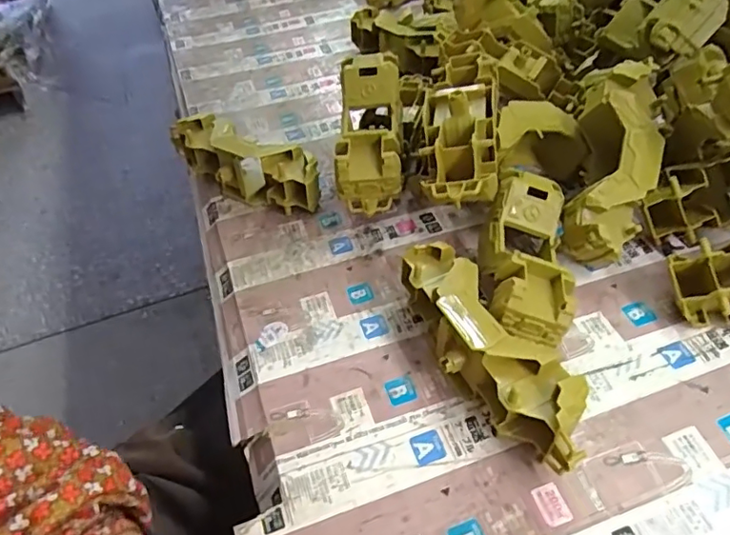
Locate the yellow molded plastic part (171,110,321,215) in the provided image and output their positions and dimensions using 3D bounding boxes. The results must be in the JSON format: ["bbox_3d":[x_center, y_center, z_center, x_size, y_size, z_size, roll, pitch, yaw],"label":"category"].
[{"bbox_3d":[-0.117,-0.099,0.538,0.174,0.058,0.052,23,54,24],"label":"yellow molded plastic part"}]

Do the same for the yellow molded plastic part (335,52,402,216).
[{"bbox_3d":[0.005,-0.125,0.487,0.058,0.038,0.163,-3,61,3],"label":"yellow molded plastic part"}]

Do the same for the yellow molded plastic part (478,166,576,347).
[{"bbox_3d":[0.119,-0.014,0.415,0.059,0.042,0.152,12,50,-1],"label":"yellow molded plastic part"}]

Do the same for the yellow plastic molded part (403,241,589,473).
[{"bbox_3d":[0.080,0.057,0.375,0.052,0.062,0.172,-27,51,-18],"label":"yellow plastic molded part"}]

